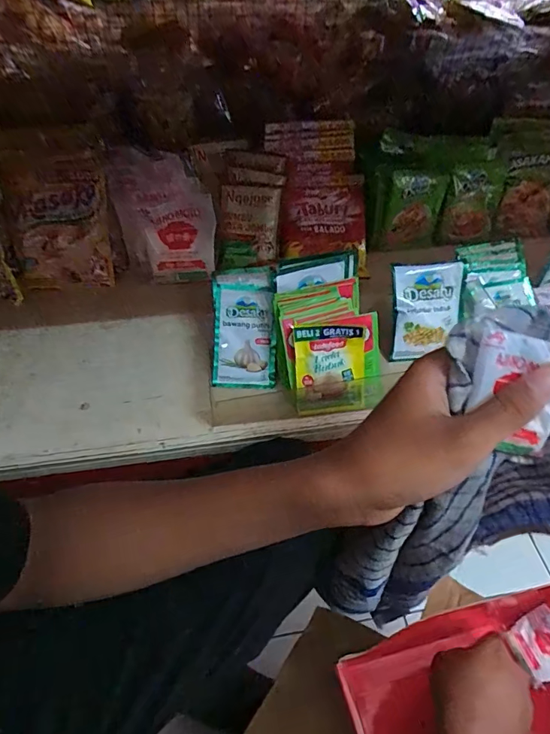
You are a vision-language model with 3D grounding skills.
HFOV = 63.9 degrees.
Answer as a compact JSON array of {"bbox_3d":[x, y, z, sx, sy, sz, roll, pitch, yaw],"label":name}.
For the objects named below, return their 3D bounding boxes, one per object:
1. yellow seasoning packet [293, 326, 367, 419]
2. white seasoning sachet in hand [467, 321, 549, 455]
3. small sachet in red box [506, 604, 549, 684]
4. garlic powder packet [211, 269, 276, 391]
[{"bbox_3d":[0.054,0.003,0.434,0.067,0.089,0.004,-5,20,-2],"label":"yellow seasoning packet"},{"bbox_3d":[0.131,0.014,0.242,0.052,0.062,0.011,21,13,8],"label":"white seasoning sachet in hand"},{"bbox_3d":[0.293,0.299,0.477,0.058,0.007,0.058,-36,47,9],"label":"small sachet in red box"},{"bbox_3d":[-0.033,-0.040,0.462,0.065,0.122,0.008,-1,7,0],"label":"garlic powder packet"}]

